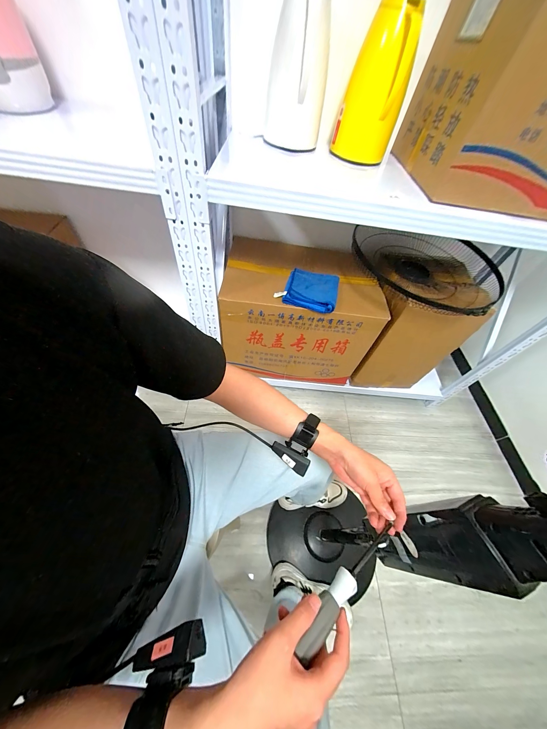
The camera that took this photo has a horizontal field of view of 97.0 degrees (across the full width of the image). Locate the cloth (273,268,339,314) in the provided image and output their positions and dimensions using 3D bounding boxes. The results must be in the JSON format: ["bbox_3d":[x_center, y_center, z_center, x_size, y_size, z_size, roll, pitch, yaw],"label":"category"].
[{"bbox_3d":[0.122,-0.257,0.824,0.188,0.031,0.174,16,53,6],"label":"cloth"}]

